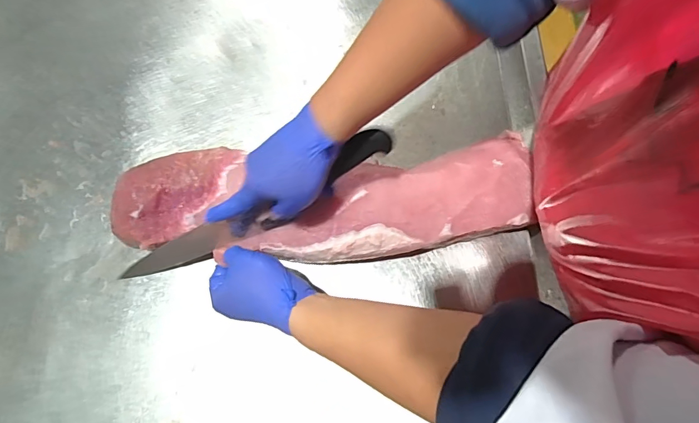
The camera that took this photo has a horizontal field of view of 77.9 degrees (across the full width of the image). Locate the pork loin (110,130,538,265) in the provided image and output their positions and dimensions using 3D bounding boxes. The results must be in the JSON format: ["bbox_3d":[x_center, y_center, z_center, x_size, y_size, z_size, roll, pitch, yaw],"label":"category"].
[{"bbox_3d":[-0.031,-0.016,0.505,0.474,0.057,0.145,-2,72,2],"label":"pork loin"}]

